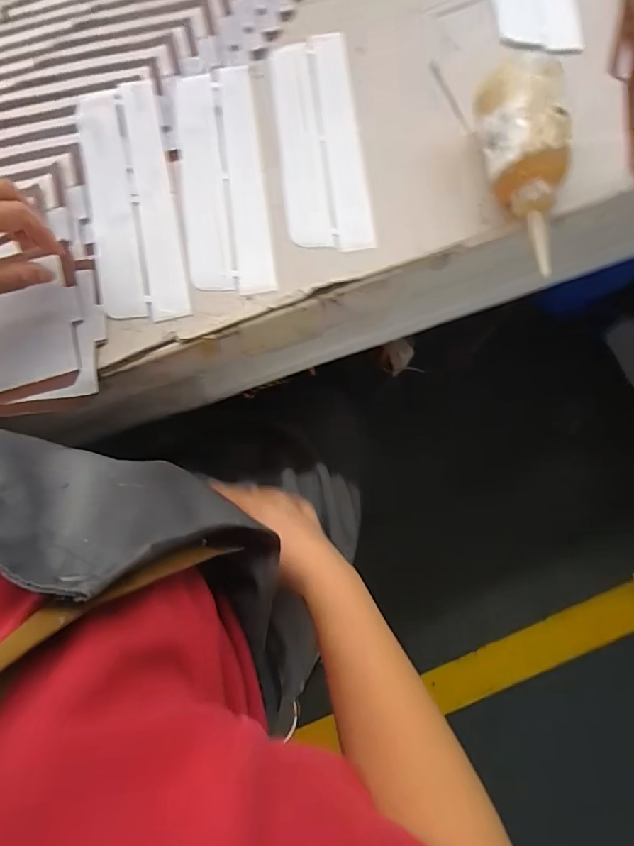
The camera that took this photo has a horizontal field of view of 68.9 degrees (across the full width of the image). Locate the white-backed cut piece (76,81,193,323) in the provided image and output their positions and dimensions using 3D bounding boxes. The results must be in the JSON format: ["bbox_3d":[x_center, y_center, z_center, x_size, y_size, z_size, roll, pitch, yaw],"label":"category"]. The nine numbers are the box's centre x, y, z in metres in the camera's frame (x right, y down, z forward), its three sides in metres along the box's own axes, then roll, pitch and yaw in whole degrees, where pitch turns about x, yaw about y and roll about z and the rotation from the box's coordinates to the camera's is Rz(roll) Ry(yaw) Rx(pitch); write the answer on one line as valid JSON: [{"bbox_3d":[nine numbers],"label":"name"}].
[{"bbox_3d":[-0.158,-0.188,0.394,0.067,0.010,0.225,-11,79,-6],"label":"white-backed cut piece"}]

